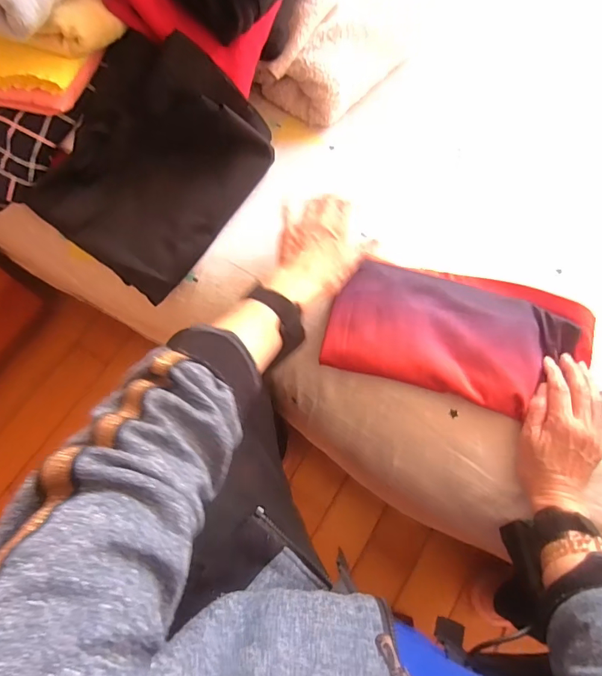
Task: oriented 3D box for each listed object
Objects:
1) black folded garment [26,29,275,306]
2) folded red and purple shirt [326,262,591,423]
[{"bbox_3d":[-0.176,-0.215,0.528,0.194,0.137,0.263,30,74,9],"label":"black folded garment"},{"bbox_3d":[0.188,-0.008,0.520,0.295,0.030,0.157,15,72,5],"label":"folded red and purple shirt"}]

